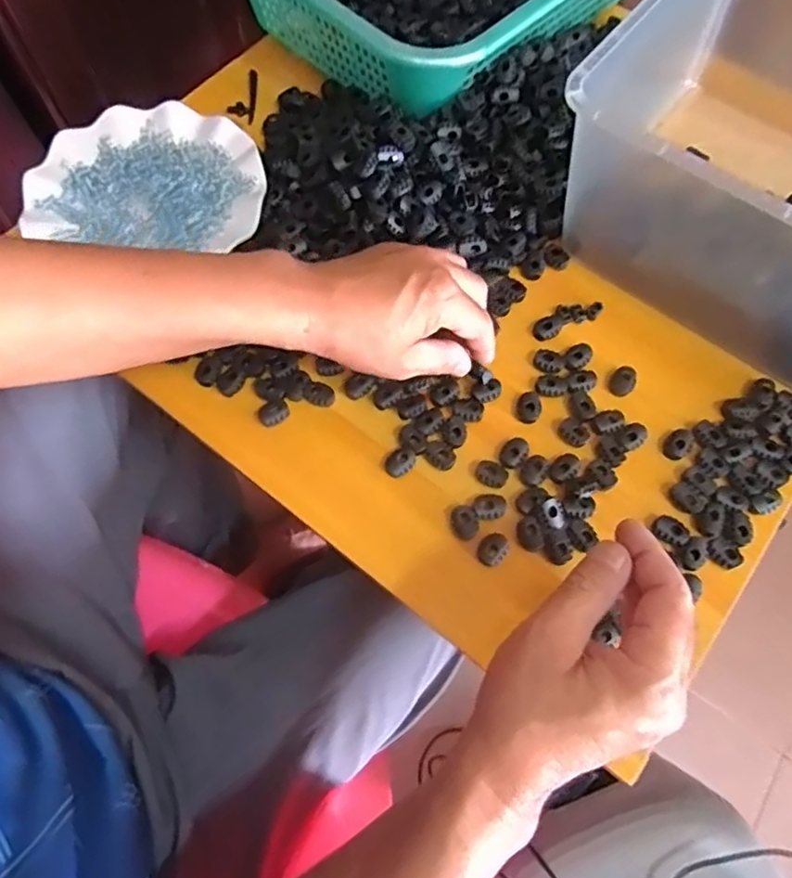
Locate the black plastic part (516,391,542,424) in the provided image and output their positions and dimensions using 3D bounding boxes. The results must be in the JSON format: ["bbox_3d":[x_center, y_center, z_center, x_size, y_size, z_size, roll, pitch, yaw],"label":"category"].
[{"bbox_3d":[0.096,-0.022,0.446,0.018,0.006,0.023,12,68,3],"label":"black plastic part"}]

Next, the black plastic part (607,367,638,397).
[{"bbox_3d":[0.167,-0.043,0.456,0.017,0.011,0.021,9,68,2],"label":"black plastic part"}]

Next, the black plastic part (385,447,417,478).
[{"bbox_3d":[0.003,0.016,0.428,0.023,0.007,0.017,-41,74,-16],"label":"black plastic part"}]

